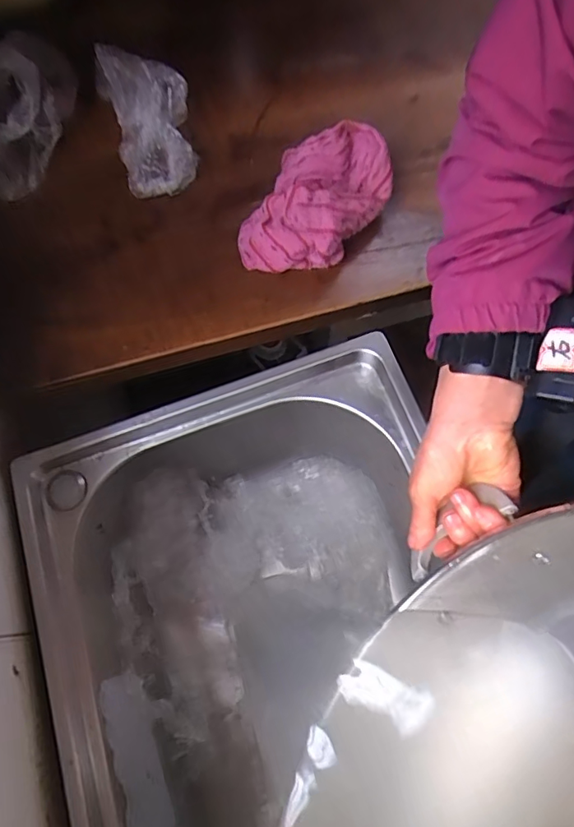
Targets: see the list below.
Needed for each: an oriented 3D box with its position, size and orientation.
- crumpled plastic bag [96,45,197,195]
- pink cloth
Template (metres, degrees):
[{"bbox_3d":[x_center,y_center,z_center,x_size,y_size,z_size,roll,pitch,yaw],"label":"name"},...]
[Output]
[{"bbox_3d":[-0.134,-0.290,0.514,0.082,0.062,0.144,-17,70,-5],"label":"crumpled plastic bag"},{"bbox_3d":[0.025,-0.194,0.491,0.094,0.069,0.146,33,73,12],"label":"pink cloth"}]

